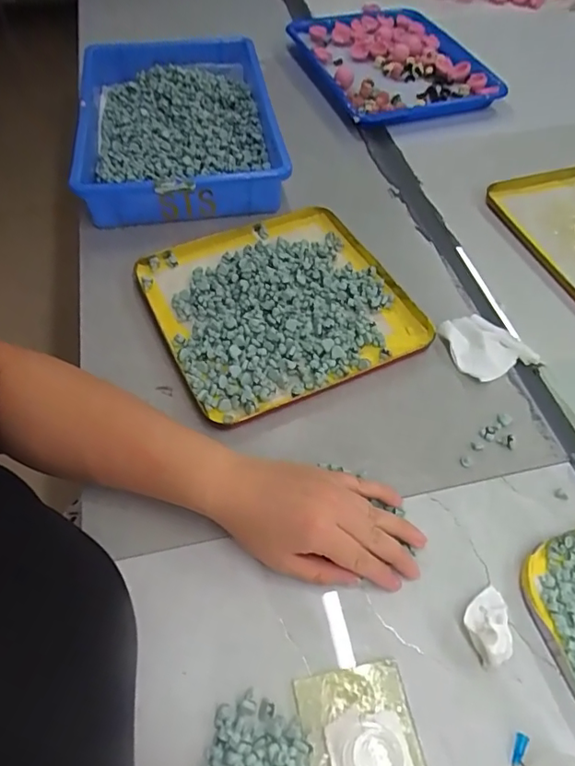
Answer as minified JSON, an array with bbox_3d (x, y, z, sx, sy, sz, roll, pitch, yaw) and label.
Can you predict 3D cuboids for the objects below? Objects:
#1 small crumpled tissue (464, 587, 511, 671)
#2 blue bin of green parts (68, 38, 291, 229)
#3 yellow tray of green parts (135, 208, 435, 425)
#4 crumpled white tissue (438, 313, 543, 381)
[{"bbox_3d":[0.139,0.162,0.363,0.035,0.020,0.045,-16,54,-12],"label":"small crumpled tissue"},{"bbox_3d":[-0.149,-0.357,0.735,0.250,0.068,0.373,-9,53,-7],"label":"blue bin of green parts"},{"bbox_3d":[-0.010,-0.086,0.562,0.246,0.023,0.244,-20,55,-15],"label":"yellow tray of green parts"},{"bbox_3d":[0.194,-0.039,0.532,0.071,0.014,0.077,-15,54,-11],"label":"crumpled white tissue"}]

